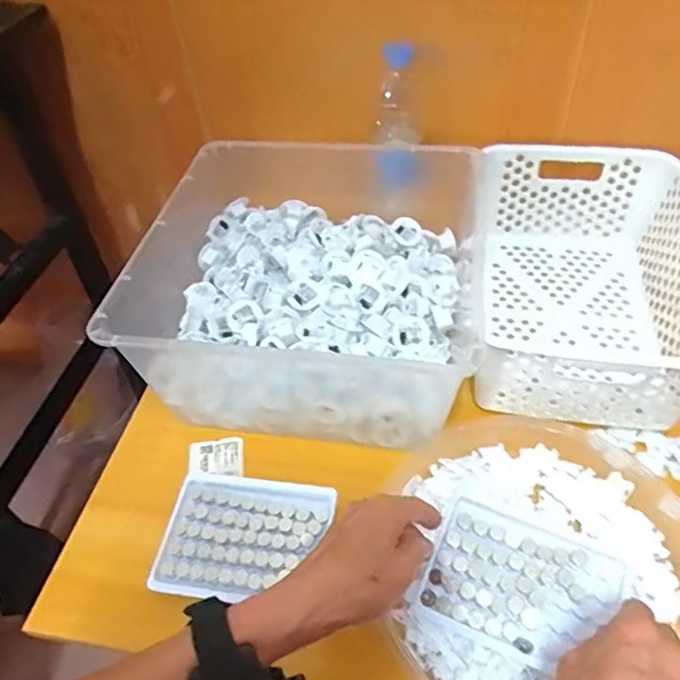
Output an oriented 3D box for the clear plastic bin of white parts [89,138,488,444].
[{"bbox_3d":[-0.013,-0.069,0.586,0.345,0.137,0.350,6,50,11],"label":"clear plastic bin of white parts"}]

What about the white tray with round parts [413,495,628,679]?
[{"bbox_3d":[0.127,0.173,0.408,0.124,0.014,0.091,20,53,22],"label":"white tray with round parts"}]

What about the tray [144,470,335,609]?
[{"bbox_3d":[-0.077,0.160,0.459,0.128,0.021,0.101,6,50,11],"label":"tray"}]

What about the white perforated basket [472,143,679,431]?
[{"bbox_3d":[0.243,-0.063,0.577,0.190,0.116,0.300,4,49,10],"label":"white perforated basket"}]

